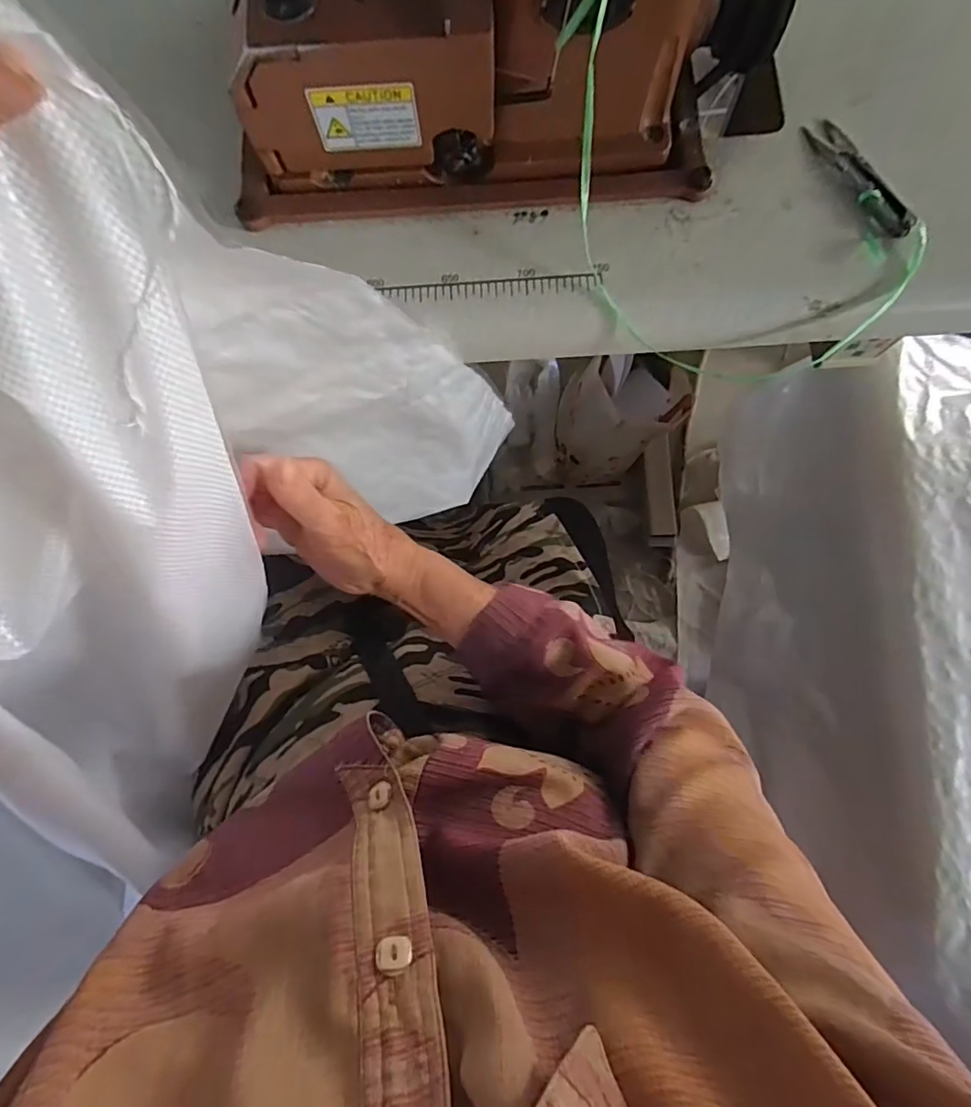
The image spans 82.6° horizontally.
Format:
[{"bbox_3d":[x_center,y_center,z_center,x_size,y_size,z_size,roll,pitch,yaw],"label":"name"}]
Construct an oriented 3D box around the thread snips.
[{"bbox_3d":[0.253,-0.257,0.373,0.024,0.008,0.104,-30,81,-3],"label":"thread snips"}]

